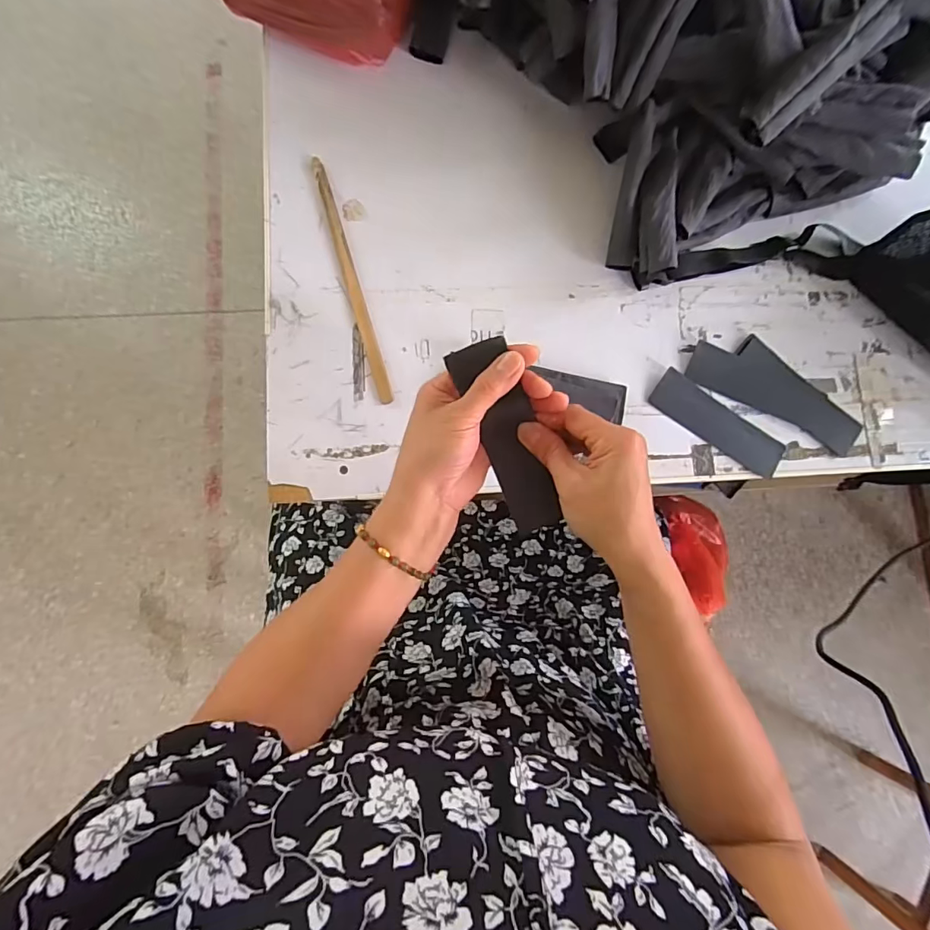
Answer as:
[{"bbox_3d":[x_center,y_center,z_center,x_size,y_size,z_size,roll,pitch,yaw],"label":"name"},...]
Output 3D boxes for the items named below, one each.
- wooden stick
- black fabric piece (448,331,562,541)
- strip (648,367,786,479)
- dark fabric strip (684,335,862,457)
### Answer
[{"bbox_3d":[-0.116,-0.189,0.494,0.016,0.004,0.264,-17,85,-6],"label":"wooden stick"},{"bbox_3d":[0.032,-0.017,0.358,0.043,0.007,0.146,-18,103,19],"label":"black fabric piece"},{"bbox_3d":[0.261,-0.042,0.508,0.146,0.007,0.045,35,86,-1],"label":"strip"},{"bbox_3d":[0.329,-0.082,0.514,0.189,0.006,0.068,27,87,-1],"label":"dark fabric strip"}]

